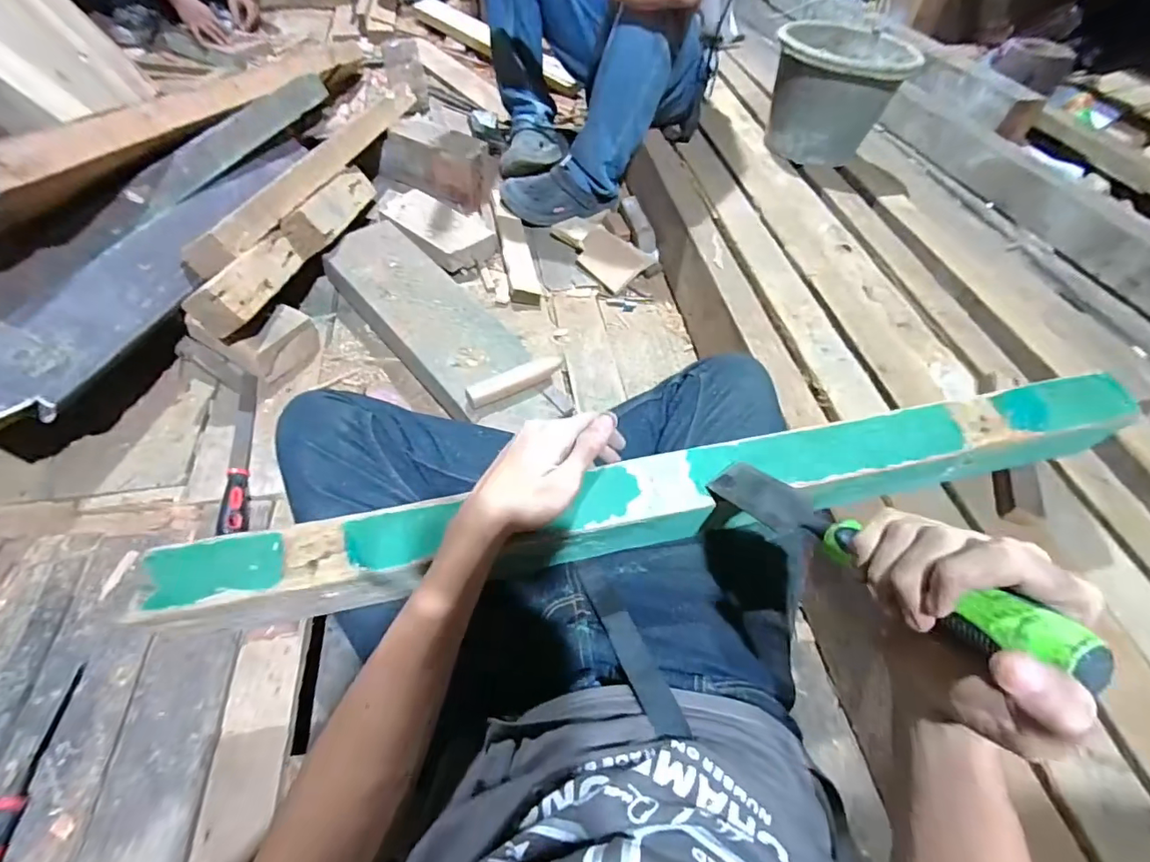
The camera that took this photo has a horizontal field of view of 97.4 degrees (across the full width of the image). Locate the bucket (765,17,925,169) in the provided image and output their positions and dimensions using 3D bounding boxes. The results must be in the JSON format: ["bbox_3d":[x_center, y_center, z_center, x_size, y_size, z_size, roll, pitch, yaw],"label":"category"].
[{"bbox_3d":[0.573,-0.749,1.140,0.267,0.216,0.289,30,59,18],"label":"bucket"}]

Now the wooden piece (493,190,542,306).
[{"bbox_3d":[-0.124,-0.390,1.056,0.057,0.027,0.342,-8,55,-8],"label":"wooden piece"}]

